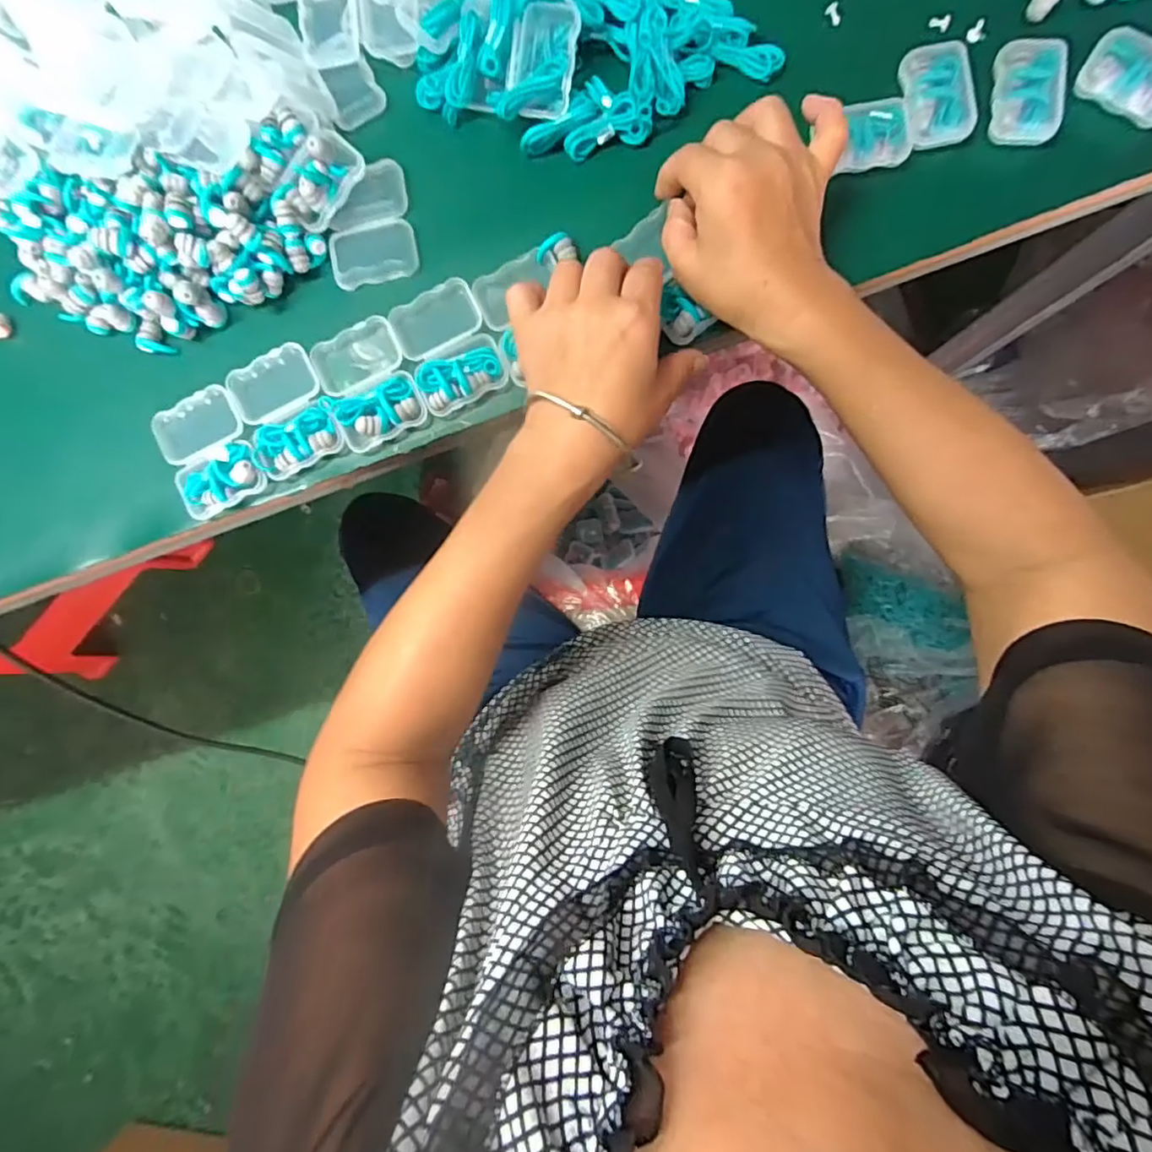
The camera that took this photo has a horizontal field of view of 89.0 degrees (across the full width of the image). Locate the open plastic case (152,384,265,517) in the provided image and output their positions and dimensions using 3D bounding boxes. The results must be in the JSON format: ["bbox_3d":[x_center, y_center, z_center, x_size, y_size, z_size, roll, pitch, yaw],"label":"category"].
[{"bbox_3d":[-0.237,-0.081,0.380,0.055,0.020,0.074,-26,87,3],"label":"open plastic case"}]

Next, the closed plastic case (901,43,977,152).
[{"bbox_3d":[0.216,-0.289,0.352,0.042,0.014,0.059,-8,88,4],"label":"closed plastic case"}]

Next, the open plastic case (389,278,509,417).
[{"bbox_3d":[-0.080,-0.144,0.367,0.055,0.014,0.073,-25,87,3],"label":"open plastic case"}]

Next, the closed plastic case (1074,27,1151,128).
[{"bbox_3d":[0.326,-0.292,0.343,0.055,0.015,0.038,29,91,4],"label":"closed plastic case"}]

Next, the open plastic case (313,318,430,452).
[{"bbox_3d":[-0.132,-0.122,0.370,0.056,0.015,0.073,-23,87,3],"label":"open plastic case"}]

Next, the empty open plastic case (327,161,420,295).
[{"bbox_3d":[-0.134,-0.227,0.378,0.055,0.009,0.072,-10,88,4],"label":"empty open plastic case"}]

